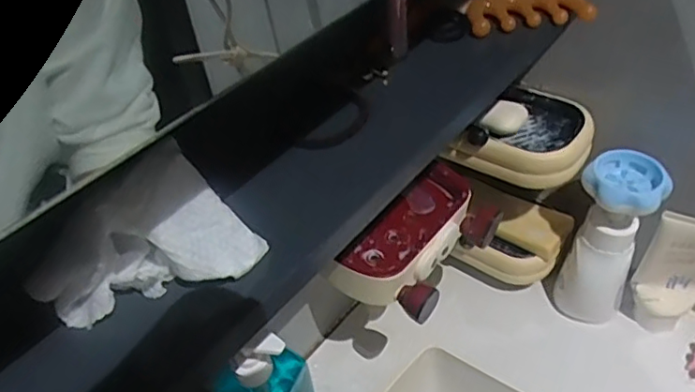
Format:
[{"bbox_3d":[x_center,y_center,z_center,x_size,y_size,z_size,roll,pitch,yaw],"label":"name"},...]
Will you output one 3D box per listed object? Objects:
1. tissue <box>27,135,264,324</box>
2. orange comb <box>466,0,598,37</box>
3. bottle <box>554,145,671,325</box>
[{"bbox_3d":[-0.098,0.017,0.285,0.103,0.049,0.055,-15,44,-10],"label":"tissue"},{"bbox_3d":[0.143,-0.151,0.466,0.095,0.026,0.054,-8,43,-3],"label":"orange comb"},{"bbox_3d":[0.257,0.048,0.578,0.064,0.186,0.066,27,52,30],"label":"bottle"}]

